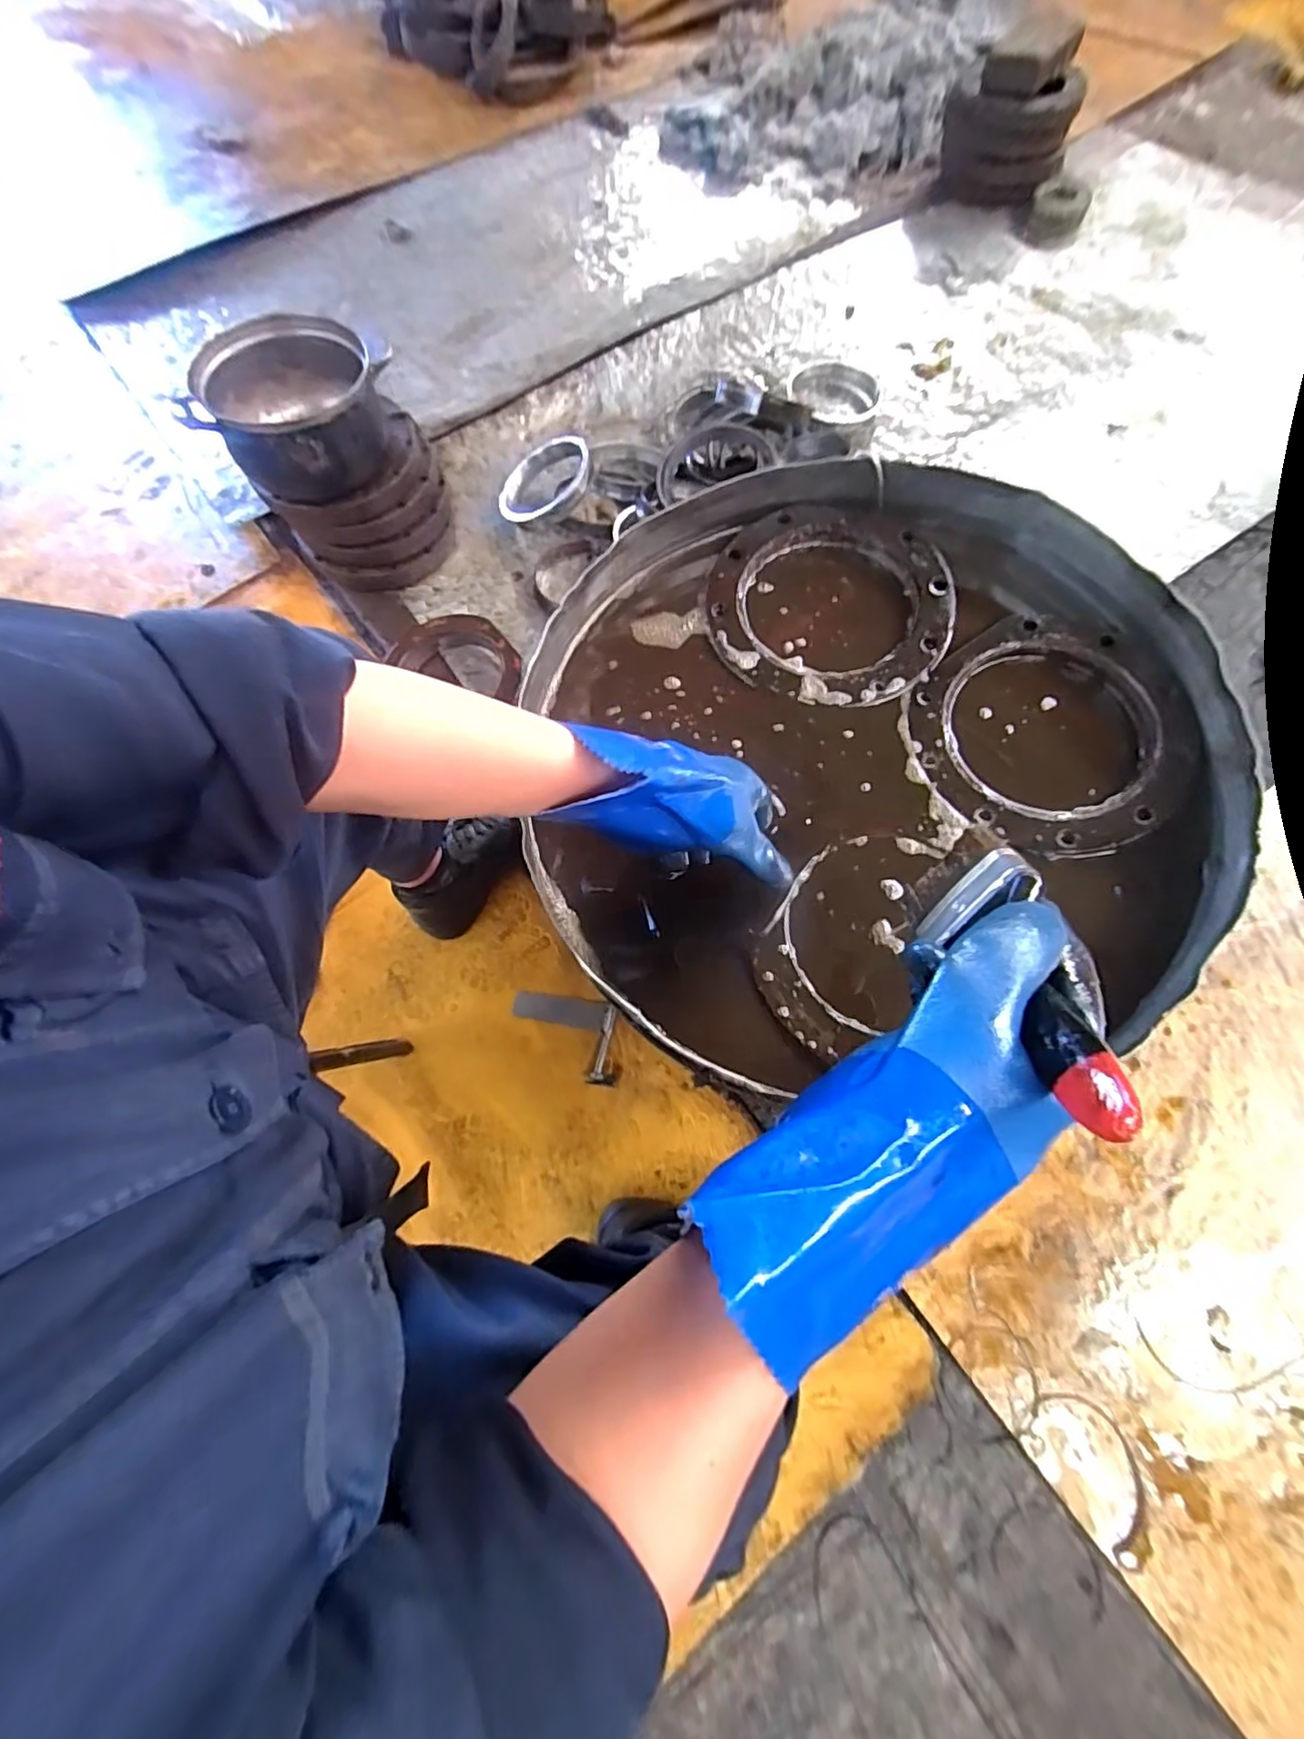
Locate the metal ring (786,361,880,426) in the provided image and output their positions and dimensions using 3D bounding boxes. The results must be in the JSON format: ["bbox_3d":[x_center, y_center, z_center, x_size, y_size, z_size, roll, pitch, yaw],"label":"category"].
[{"bbox_3d":[0.323,-0.858,1.123,0.150,0.031,0.147,-1,70,2],"label":"metal ring"}]

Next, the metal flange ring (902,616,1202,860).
[{"bbox_3d":[0.338,-0.116,0.526,0.216,0.022,0.212,-1,70,2],"label":"metal flange ring"}]

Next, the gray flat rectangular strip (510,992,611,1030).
[{"bbox_3d":[-0.121,0.186,0.830,0.127,0.004,0.035,5,72,11],"label":"gray flat rectangular strip"}]

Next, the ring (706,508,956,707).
[{"bbox_3d":[0.165,-0.251,0.584,0.219,0.026,0.212,-1,70,2],"label":"ring"}]

